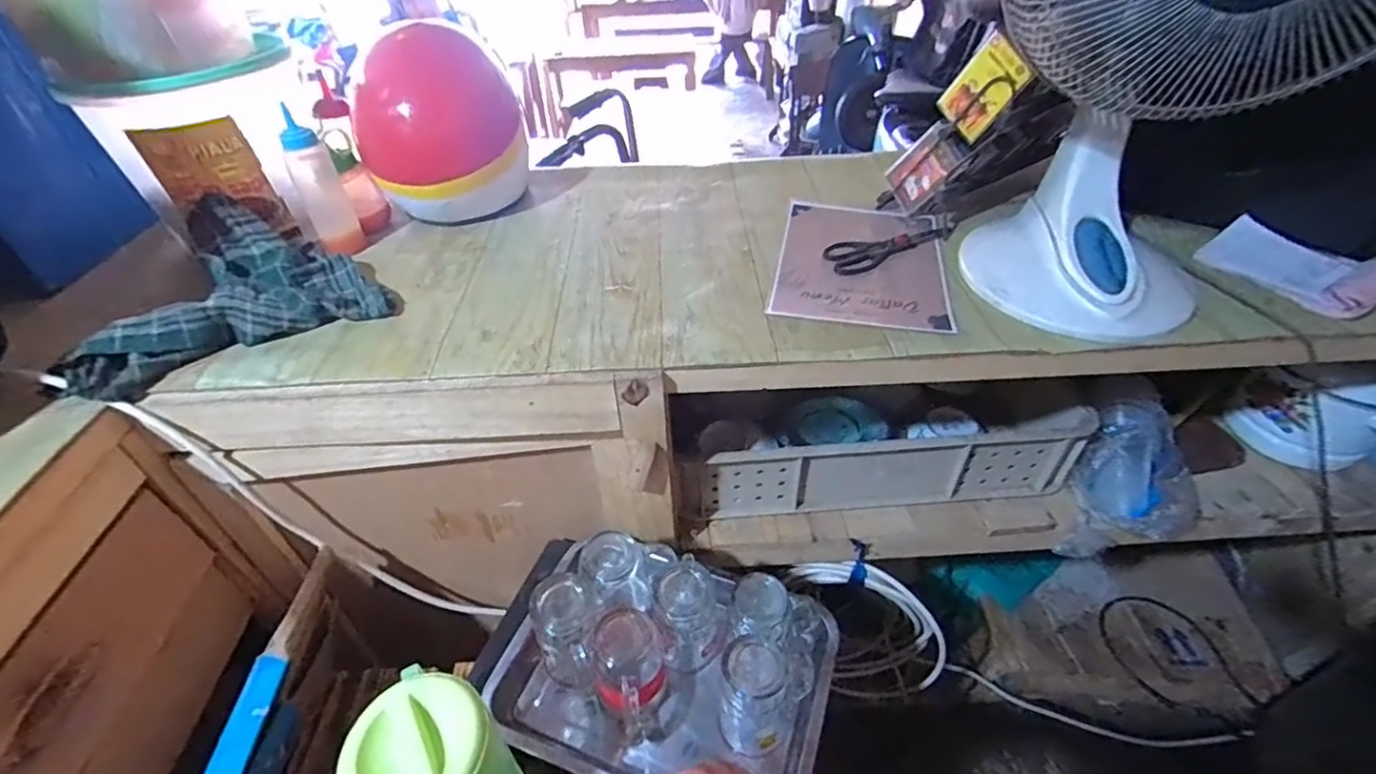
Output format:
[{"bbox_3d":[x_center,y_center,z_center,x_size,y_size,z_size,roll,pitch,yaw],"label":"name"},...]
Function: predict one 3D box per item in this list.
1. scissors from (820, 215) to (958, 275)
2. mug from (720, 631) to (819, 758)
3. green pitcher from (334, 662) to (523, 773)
[{"bbox_3d":[0.271,-0.199,0.815,0.219,0.014,0.069,-27,49,-25],"label":"scissors"},{"bbox_3d":[0.077,0.311,0.616,0.073,0.127,0.097,30,52,29],"label":"mug"},{"bbox_3d":[-0.210,0.337,0.514,0.103,0.179,0.105,13,45,15],"label":"green pitcher"}]

